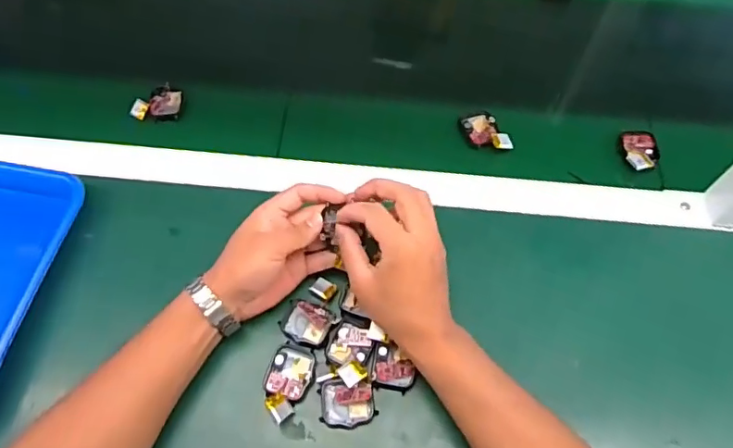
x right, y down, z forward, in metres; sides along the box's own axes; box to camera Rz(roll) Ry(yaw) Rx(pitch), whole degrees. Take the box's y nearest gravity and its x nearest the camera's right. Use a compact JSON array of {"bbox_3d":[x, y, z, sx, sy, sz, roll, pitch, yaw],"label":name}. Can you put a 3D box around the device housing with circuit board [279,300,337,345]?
[{"bbox_3d":[-0.054,0.089,0.484,0.043,0.015,0.036,26,65,13],"label":"device housing with circuit board"}]

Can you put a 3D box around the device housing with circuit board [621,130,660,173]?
[{"bbox_3d":[0.297,-0.080,0.578,0.038,0.009,0.053,2,62,1],"label":"device housing with circuit board"}]

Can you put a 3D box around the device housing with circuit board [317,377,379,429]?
[{"bbox_3d":[-0.016,0.150,0.451,0.045,0.017,0.038,-4,62,-2],"label":"device housing with circuit board"}]

